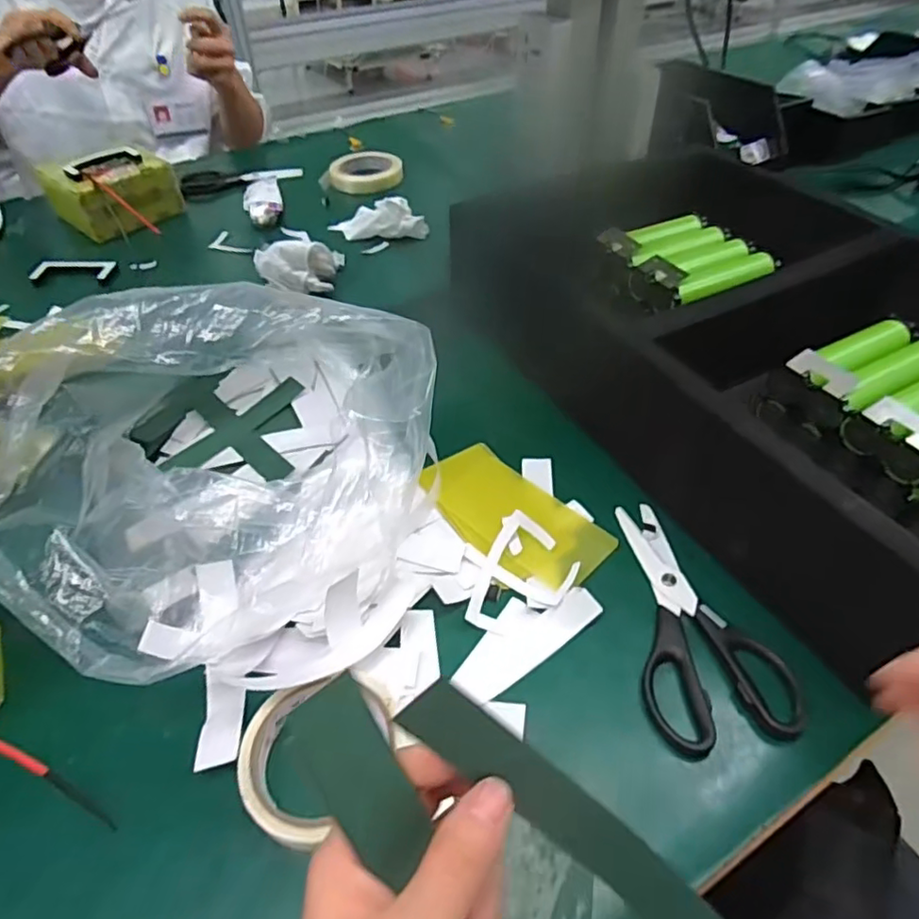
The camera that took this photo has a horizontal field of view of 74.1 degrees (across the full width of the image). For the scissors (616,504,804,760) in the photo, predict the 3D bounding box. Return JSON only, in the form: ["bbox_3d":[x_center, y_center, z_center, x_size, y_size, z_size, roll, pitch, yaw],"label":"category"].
[{"bbox_3d":[0.165,0.105,0.426,0.089,0.010,0.186,-1,46,1],"label":"scissors"}]

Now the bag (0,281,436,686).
[{"bbox_3d":[-0.178,-0.023,0.441,0.293,0.193,0.311,22,51,22],"label":"bag"}]

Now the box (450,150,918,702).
[{"bbox_3d":[0.251,-0.112,0.556,0.340,0.111,0.561,-21,49,-15],"label":"box"}]

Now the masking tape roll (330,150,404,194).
[{"bbox_3d":[-0.150,-0.464,0.985,0.107,0.032,0.107,-1,46,1],"label":"masking tape roll"}]

